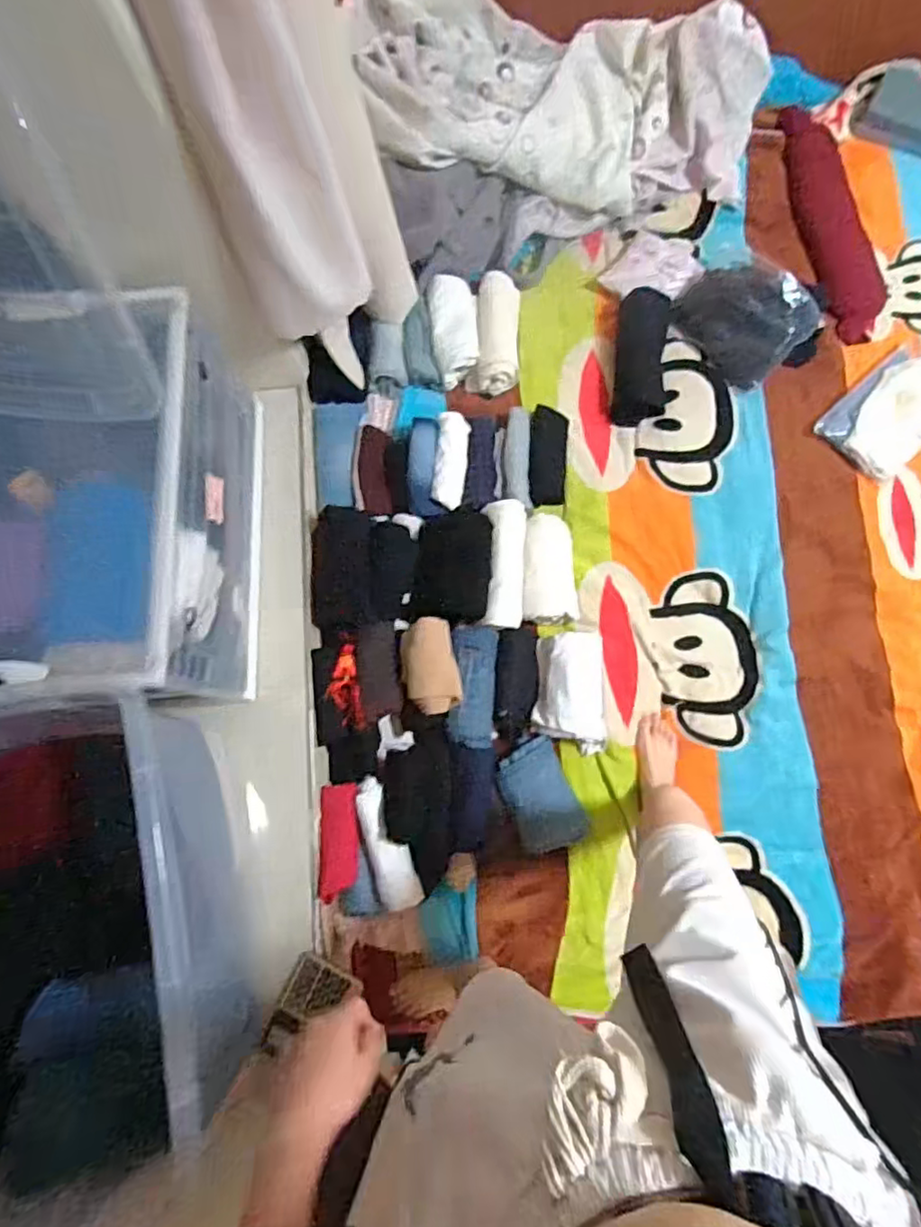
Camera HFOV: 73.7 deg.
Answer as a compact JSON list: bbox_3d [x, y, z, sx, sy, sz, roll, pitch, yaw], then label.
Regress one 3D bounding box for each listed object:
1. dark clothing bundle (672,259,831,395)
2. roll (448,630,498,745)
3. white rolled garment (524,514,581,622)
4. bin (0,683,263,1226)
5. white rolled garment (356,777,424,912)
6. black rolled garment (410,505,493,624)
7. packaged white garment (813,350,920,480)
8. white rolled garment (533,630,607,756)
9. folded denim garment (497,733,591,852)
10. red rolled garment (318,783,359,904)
[{"bbox_3d":[0.669,-0.689,1.429,0.218,0.148,0.283,-33,78,-3],"label":"dark clothing bundle"},{"bbox_3d":[0.027,0.157,1.311,0.095,0.076,0.253,3,79,4],"label":"roll"},{"bbox_3d":[0.198,-0.104,1.375,0.123,0.065,0.244,-4,78,3],"label":"white rolled garment"},{"bbox_3d":[-0.650,0.519,1.005,0.546,0.404,0.735,-10,78,2],"label":"bin"},{"bbox_3d":[-0.151,0.470,1.259,0.082,0.081,0.267,-18,78,0],"label":"white rolled garment"},{"bbox_3d":[-0.015,-0.117,1.347,0.163,0.074,0.284,6,79,5],"label":"black rolled garment"},{"bbox_3d":[1.006,-0.473,1.423,0.208,0.072,0.297,43,84,11],"label":"packaged white garment"},{"bbox_3d":[0.231,0.161,1.293,0.151,0.052,0.242,-1,78,4],"label":"white rolled garment"},{"bbox_3d":[0.168,0.381,1.270,0.138,0.018,0.212,-24,81,-4],"label":"folded denim garment"},{"bbox_3d":[-0.245,0.465,1.260,0.075,0.054,0.224,-2,78,3],"label":"red rolled garment"}]

